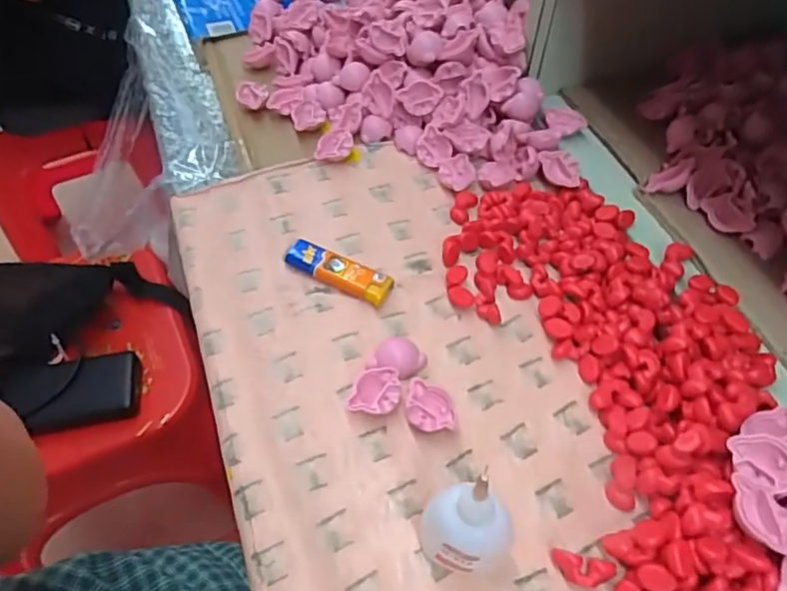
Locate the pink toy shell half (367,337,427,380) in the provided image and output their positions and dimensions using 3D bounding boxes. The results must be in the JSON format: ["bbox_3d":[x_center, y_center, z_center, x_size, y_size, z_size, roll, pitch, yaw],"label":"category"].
[{"bbox_3d":[0.003,0.041,0.368,0.034,0.015,0.025,14,55,9],"label":"pink toy shell half"}]

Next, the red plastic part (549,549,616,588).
[{"bbox_3d":[0.096,0.141,0.296,0.031,0.010,0.014,15,55,10],"label":"red plastic part"}]

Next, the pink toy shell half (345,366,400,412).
[{"bbox_3d":[-0.011,0.059,0.352,0.029,0.015,0.029,4,54,3],"label":"pink toy shell half"}]

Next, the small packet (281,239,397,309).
[{"bbox_3d":[-0.040,-0.017,0.404,0.079,0.014,0.022,24,57,16],"label":"small packet"}]

